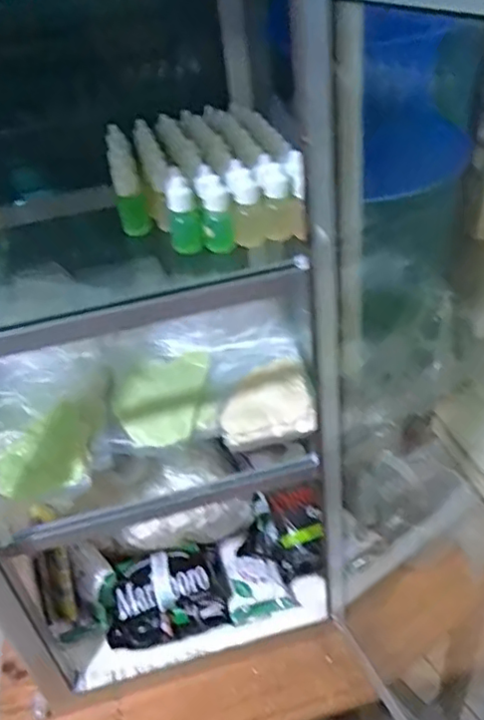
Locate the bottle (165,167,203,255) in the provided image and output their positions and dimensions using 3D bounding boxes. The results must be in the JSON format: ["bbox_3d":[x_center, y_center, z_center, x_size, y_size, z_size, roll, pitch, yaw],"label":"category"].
[{"bbox_3d":[-0.046,-0.114,0.475,0.023,0.059,0.025,-10,39,-4],"label":"bottle"}]

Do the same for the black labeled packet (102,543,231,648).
[{"bbox_3d":[-0.084,0.256,0.687,0.137,0.063,0.089,-11,39,-6],"label":"black labeled packet"}]

